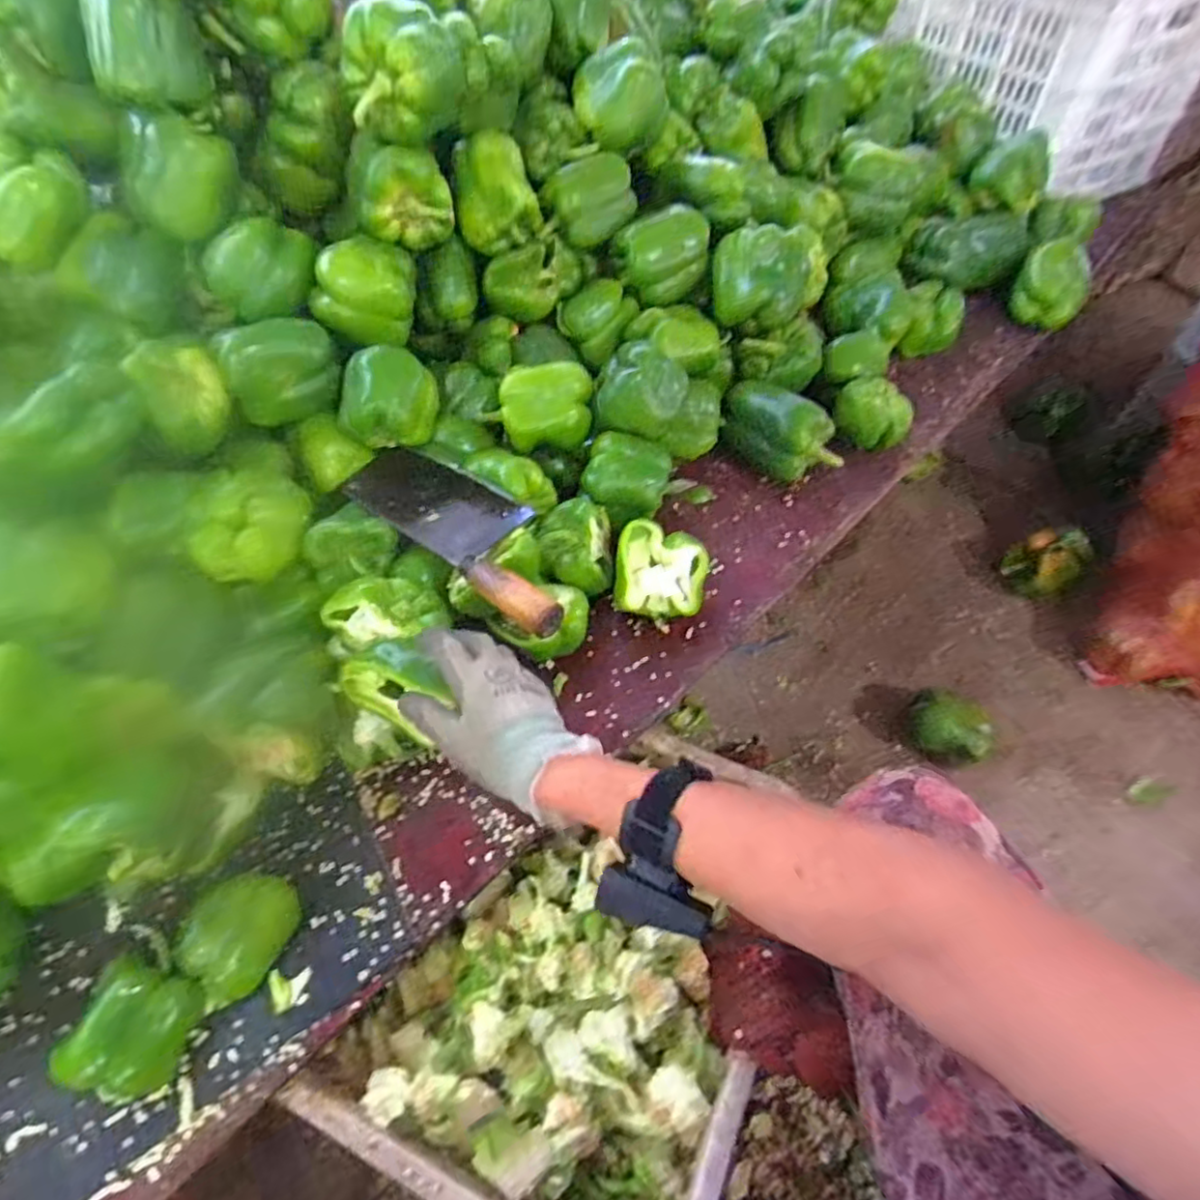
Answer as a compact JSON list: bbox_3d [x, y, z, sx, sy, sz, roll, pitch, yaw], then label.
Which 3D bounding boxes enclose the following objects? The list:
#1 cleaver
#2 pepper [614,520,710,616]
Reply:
[{"bbox_3d":[-0.117,-0.072,0.582,0.269,0.031,0.090,36,64,25],"label":"cleaver"},{"bbox_3d":[0.059,-0.021,0.638,0.087,0.067,0.086,3,55,6],"label":"pepper"}]

